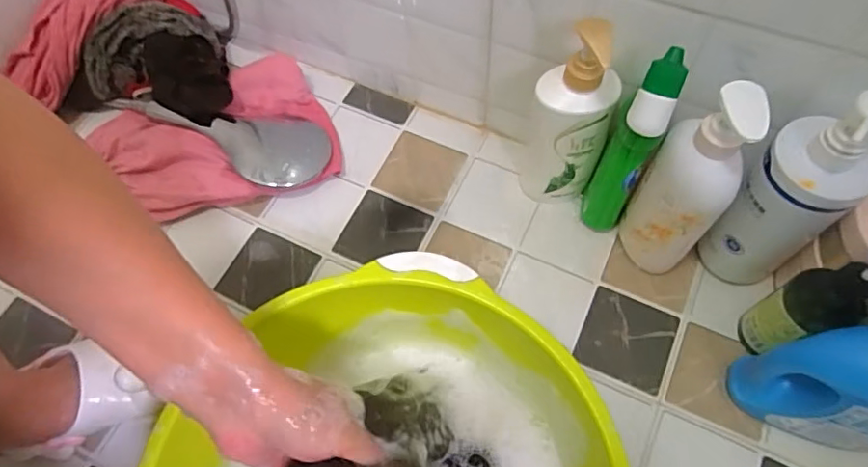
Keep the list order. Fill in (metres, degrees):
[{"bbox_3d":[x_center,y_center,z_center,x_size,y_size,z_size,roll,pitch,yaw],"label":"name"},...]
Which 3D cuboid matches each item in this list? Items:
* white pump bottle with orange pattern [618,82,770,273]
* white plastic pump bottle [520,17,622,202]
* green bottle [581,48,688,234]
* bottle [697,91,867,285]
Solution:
[{"bbox_3d":[0.235,-0.038,0.528,0.077,0.262,0.058,34,69,19],"label":"white pump bottle with orange pattern"},{"bbox_3d":[0.143,-0.125,0.581,0.081,0.246,0.089,11,64,7],"label":"white plastic pump bottle"},{"bbox_3d":[0.191,-0.076,0.554,0.050,0.242,0.059,21,66,12],"label":"green bottle"},{"bbox_3d":[0.326,-0.029,0.518,0.076,0.269,0.084,-32,65,-13],"label":"bottle"}]

